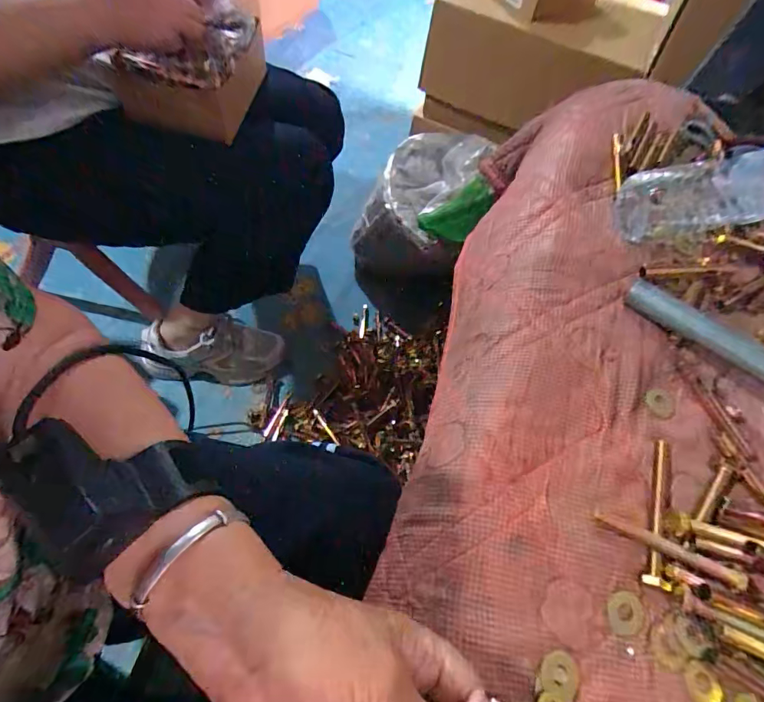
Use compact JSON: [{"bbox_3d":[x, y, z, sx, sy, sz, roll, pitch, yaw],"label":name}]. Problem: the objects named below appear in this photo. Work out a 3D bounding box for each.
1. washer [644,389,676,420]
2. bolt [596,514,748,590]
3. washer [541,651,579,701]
[{"bbox_3d":[0.227,0.044,0.348,0.025,0.005,0.025,3,62,-7],"label":"washer"},{"bbox_3d":[0.191,0.131,0.283,0.099,0.008,0.010,25,62,5],"label":"bolt"},{"bbox_3d":[0.105,0.192,0.251,0.024,0.004,0.023,4,67,-10],"label":"washer"}]

